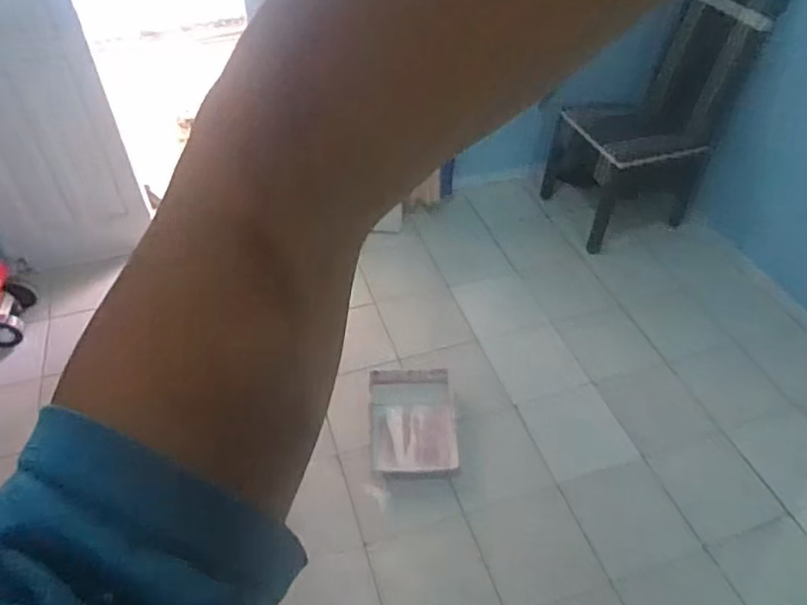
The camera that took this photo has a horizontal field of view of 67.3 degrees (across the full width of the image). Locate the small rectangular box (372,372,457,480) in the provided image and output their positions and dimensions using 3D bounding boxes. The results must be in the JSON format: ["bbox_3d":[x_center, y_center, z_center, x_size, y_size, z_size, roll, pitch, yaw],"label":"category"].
[{"bbox_3d":[0.029,0.378,1.915,0.266,0.065,0.359,-2,46,-3],"label":"small rectangular box"}]

